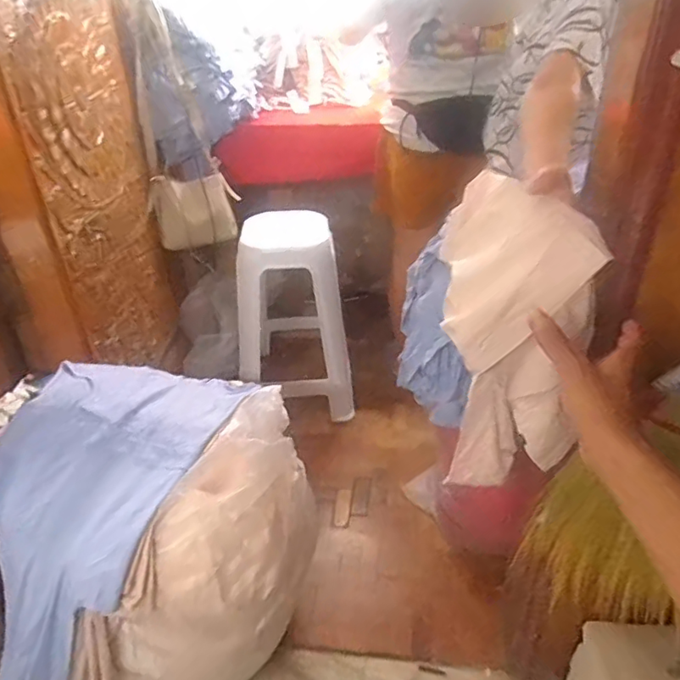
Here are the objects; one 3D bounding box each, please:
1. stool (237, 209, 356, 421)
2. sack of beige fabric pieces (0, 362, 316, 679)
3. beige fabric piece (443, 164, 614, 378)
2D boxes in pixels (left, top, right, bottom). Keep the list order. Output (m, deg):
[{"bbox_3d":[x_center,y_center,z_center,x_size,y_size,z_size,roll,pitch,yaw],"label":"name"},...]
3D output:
[{"bbox_3d":[-0.143,-0.092,1.822,0.366,0.603,0.347,0,31,3],"label":"stool"},{"bbox_3d":[-0.351,0.377,1.071,0.554,0.507,0.508,-12,33,-17],"label":"sack of beige fabric pieces"},{"bbox_3d":[0.179,-0.093,0.638,0.030,0.199,0.178,-6,56,-46],"label":"beige fabric piece"}]

